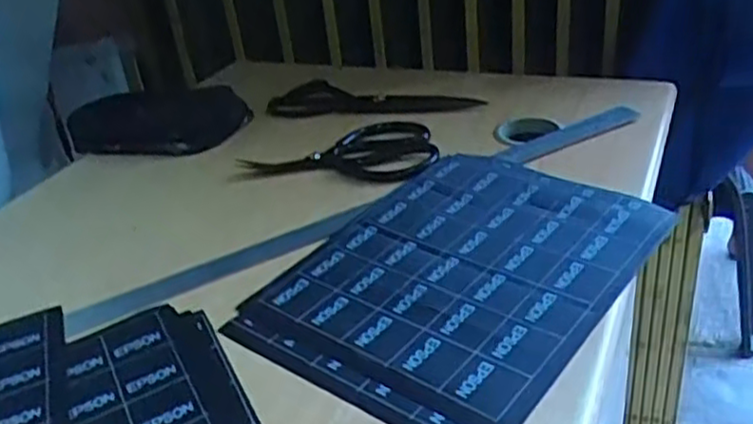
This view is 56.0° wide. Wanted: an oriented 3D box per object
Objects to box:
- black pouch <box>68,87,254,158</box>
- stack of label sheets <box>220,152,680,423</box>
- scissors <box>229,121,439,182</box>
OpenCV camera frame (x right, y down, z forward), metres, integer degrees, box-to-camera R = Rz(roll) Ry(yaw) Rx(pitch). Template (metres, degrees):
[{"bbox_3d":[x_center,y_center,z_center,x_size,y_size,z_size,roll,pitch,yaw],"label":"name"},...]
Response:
[{"bbox_3d":[-0.242,-0.103,0.790,0.185,0.045,0.113,5,33,20],"label":"black pouch"},{"bbox_3d":[0.055,0.037,0.521,0.225,0.013,0.284,18,39,36],"label":"stack of label sheets"},{"bbox_3d":[-0.039,-0.057,0.687,0.190,0.020,0.098,-4,31,7],"label":"scissors"}]

